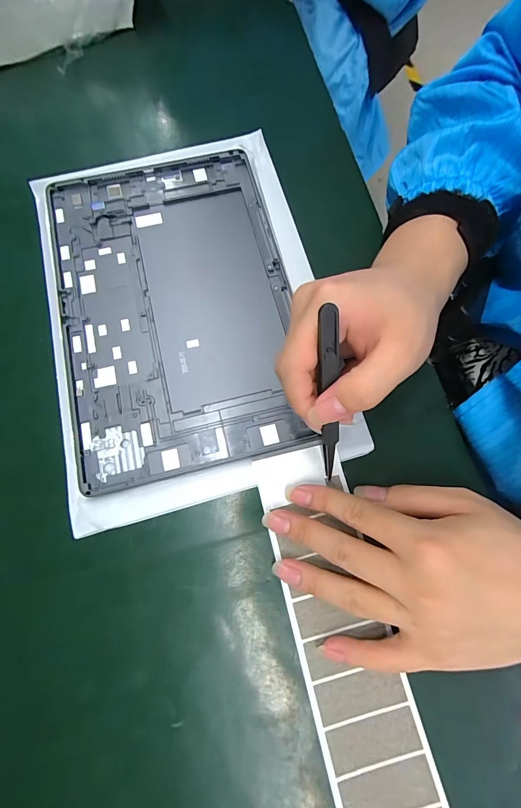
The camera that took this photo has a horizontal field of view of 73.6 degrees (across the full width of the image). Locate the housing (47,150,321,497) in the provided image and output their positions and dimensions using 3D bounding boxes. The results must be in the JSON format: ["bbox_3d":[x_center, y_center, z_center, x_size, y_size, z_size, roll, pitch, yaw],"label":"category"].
[{"bbox_3d":[-0.064,-0.078,0.260,0.164,0.007,0.253,-14,75,-3],"label":"housing"}]

